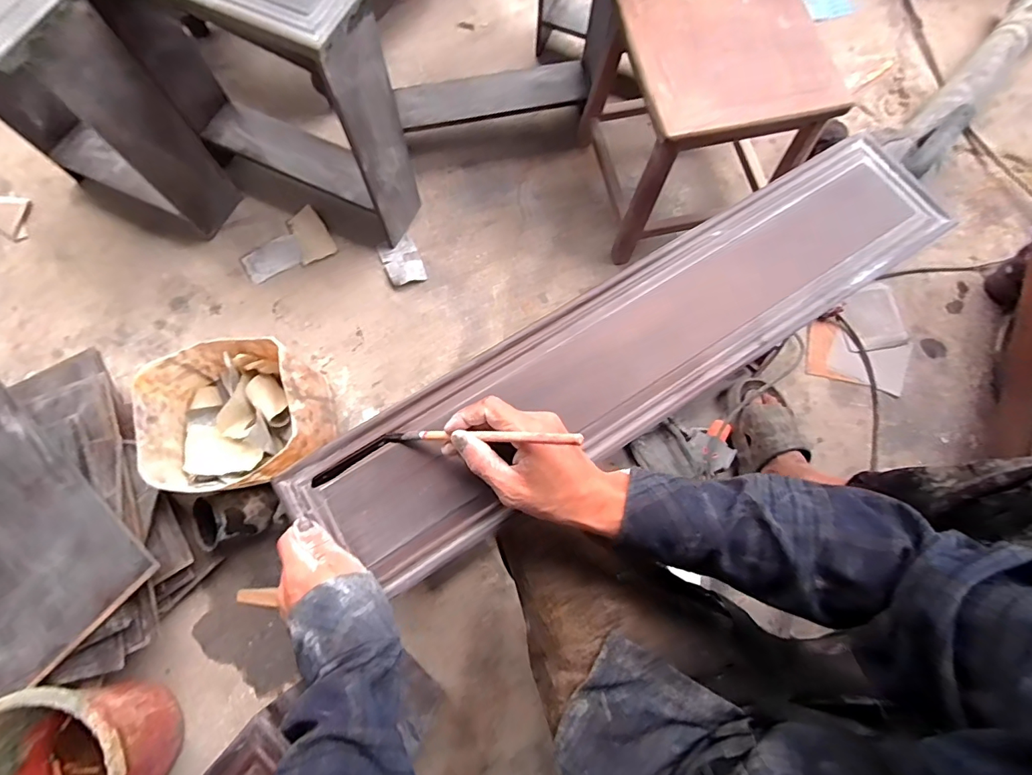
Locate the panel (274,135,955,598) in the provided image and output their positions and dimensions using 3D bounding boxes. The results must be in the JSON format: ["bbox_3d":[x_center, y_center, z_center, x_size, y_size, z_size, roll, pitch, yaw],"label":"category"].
[{"bbox_3d":[0.131,-0.049,0.483,0.715,0.024,0.153,-30,79,-9],"label":"panel"}]

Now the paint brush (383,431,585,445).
[{"bbox_3d":[-0.039,0.040,0.390,0.217,0.005,0.009,-4,73,38],"label":"paint brush"}]

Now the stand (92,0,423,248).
[{"bbox_3d":[-0.387,-0.474,0.758,0.425,0.393,0.160,24,75,5],"label":"stand"}]

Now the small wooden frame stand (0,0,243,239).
[{"bbox_3d":[-0.694,-0.451,0.737,0.344,0.350,0.146,25,75,6],"label":"small wooden frame stand"}]

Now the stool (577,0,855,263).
[{"bbox_3d":[0.296,-0.450,0.793,0.295,0.253,0.283,-16,75,-6],"label":"stool"}]

